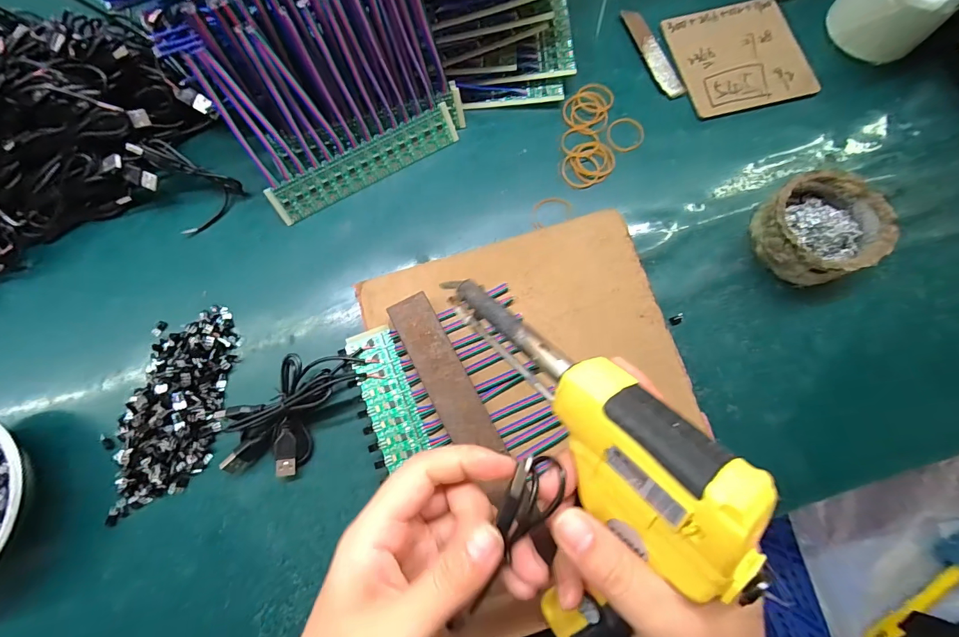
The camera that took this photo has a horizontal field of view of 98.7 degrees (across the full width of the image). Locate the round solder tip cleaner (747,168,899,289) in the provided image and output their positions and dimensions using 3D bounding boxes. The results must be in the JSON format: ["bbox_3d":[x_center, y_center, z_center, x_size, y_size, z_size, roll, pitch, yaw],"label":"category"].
[{"bbox_3d":[0.263,-0.070,0.319,0.084,0.041,0.077,0,76,0],"label":"round solder tip cleaner"}]

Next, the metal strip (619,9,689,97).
[{"bbox_3d":[0.161,-0.248,0.381,0.021,0.004,0.100,-19,77,-4],"label":"metal strip"}]

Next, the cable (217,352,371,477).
[{"bbox_3d":[-0.131,0.066,0.298,0.117,0.030,0.067,-33,78,-7],"label":"cable"}]

